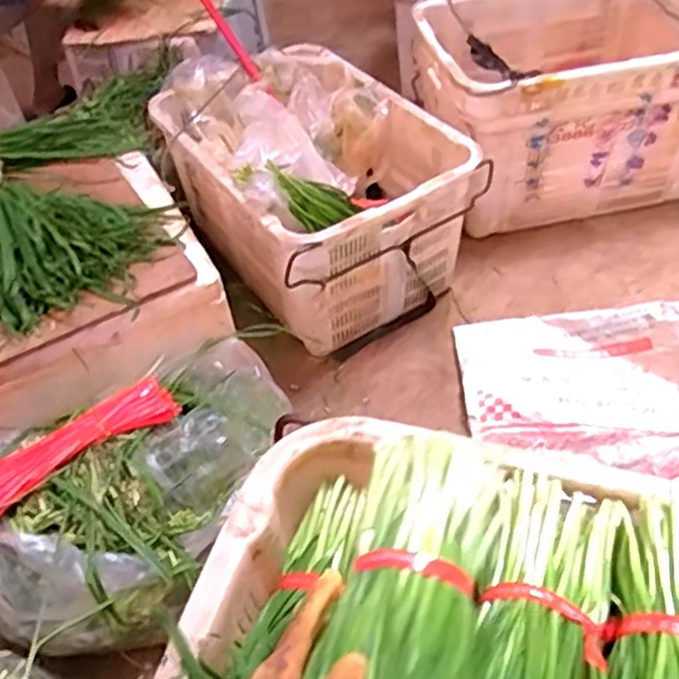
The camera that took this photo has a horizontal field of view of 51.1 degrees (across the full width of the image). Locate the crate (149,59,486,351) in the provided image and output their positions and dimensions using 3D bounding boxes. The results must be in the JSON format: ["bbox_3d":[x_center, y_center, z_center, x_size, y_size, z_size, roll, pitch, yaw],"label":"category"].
[{"bbox_3d":[-0.071,-0.373,1.715,0.507,0.364,0.706,-29,52,-20],"label":"crate"}]

